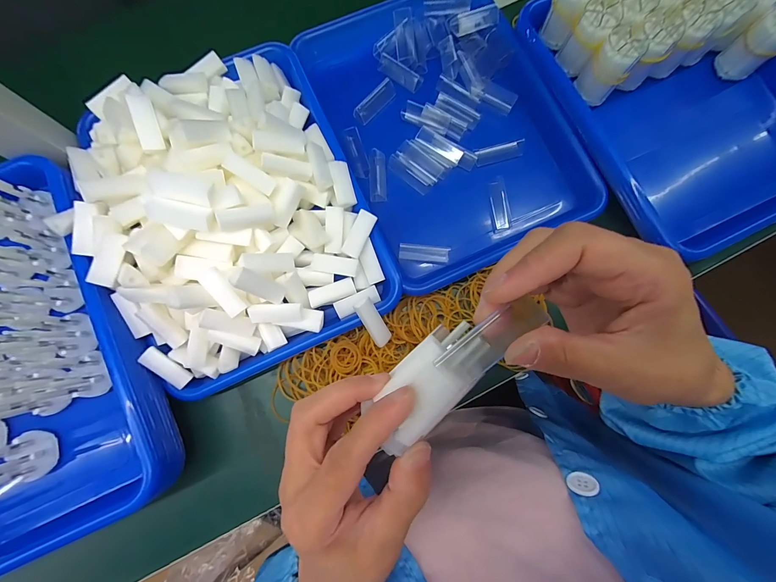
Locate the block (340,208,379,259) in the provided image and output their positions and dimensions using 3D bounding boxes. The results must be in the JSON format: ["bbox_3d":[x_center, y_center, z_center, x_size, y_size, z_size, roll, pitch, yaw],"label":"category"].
[{"bbox_3d":[-0.028,-0.056,0.320,0.019,0.006,0.045,29,100,5],"label":"block"}]

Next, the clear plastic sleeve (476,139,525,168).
[{"bbox_3d":[0.126,-0.157,0.370,0.054,0.008,0.018,-18,80,-3],"label":"clear plastic sleeve"}]

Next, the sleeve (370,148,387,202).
[{"bbox_3d":[-0.011,-0.129,0.364,0.018,0.011,0.058,-2,80,0],"label":"sleeve"}]

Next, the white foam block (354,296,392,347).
[{"bbox_3d":[-0.014,0.029,0.308,0.017,0.010,0.048,-31,98,-5],"label":"white foam block"}]

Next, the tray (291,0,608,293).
[{"bbox_3d":[0.061,-0.184,0.369,0.226,0.043,0.317,-24,81,-4],"label":"tray"}]

